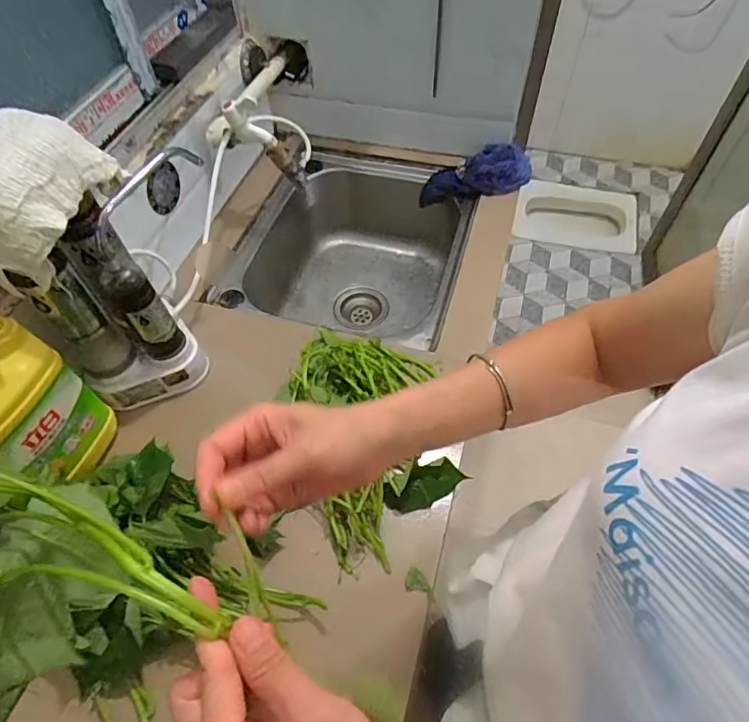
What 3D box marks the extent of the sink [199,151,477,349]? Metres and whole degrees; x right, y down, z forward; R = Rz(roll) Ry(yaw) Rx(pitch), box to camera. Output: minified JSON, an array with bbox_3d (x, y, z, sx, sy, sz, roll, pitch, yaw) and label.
[{"bbox_3d":[-0.038,-0.170,0.961,0.388,0.211,0.387,15,57,11],"label":"sink"}]

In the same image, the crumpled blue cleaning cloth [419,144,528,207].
[{"bbox_3d":[0.175,-0.329,0.915,0.196,0.071,0.047,-8,53,23],"label":"crumpled blue cleaning cloth"}]

